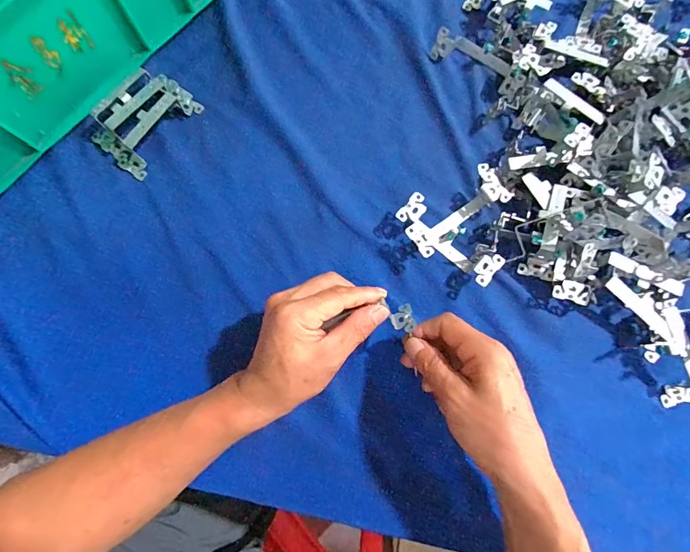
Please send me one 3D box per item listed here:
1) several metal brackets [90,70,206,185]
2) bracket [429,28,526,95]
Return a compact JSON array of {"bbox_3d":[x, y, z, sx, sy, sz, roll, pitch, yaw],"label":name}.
[{"bbox_3d":[-0.211,-0.167,0.396,0.068,0.031,0.106,38,80,6],"label":"several metal brackets"},{"bbox_3d":[0.149,-0.237,0.412,0.104,0.027,0.041,36,80,6],"label":"bracket"}]

